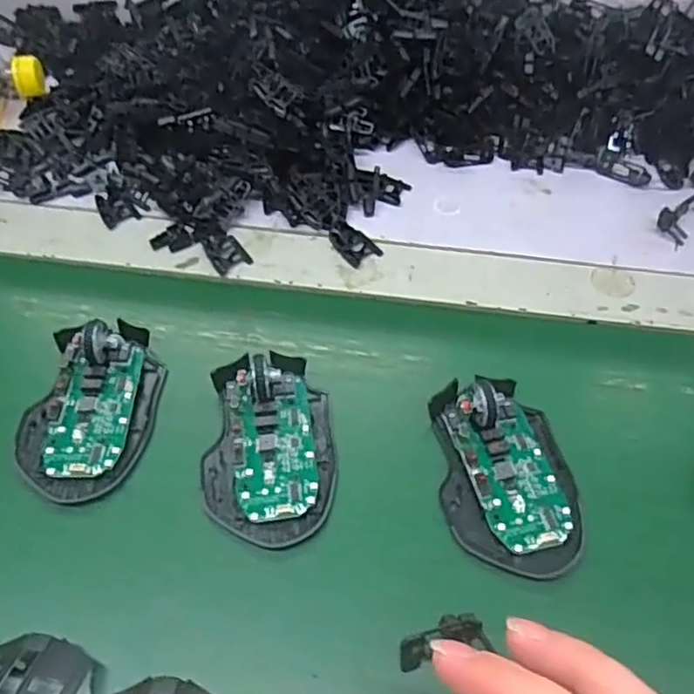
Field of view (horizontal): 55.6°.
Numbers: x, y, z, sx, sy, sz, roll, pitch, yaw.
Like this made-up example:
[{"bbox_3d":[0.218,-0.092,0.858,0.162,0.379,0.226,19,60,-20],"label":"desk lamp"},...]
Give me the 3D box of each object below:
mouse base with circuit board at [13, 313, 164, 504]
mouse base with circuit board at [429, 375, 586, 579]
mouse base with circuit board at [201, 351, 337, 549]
[{"bbox_3d":[-0.152,0.030,0.389,0.071,0.029,0.114,9,54,5],"label":"mouse base with circuit board"},{"bbox_3d":[0.090,0.065,0.363,0.072,0.028,0.111,-2,54,-3],"label":"mouse base with circuit board"},{"bbox_3d":[-0.045,0.051,0.372,0.072,0.029,0.112,-5,54,-5],"label":"mouse base with circuit board"}]

